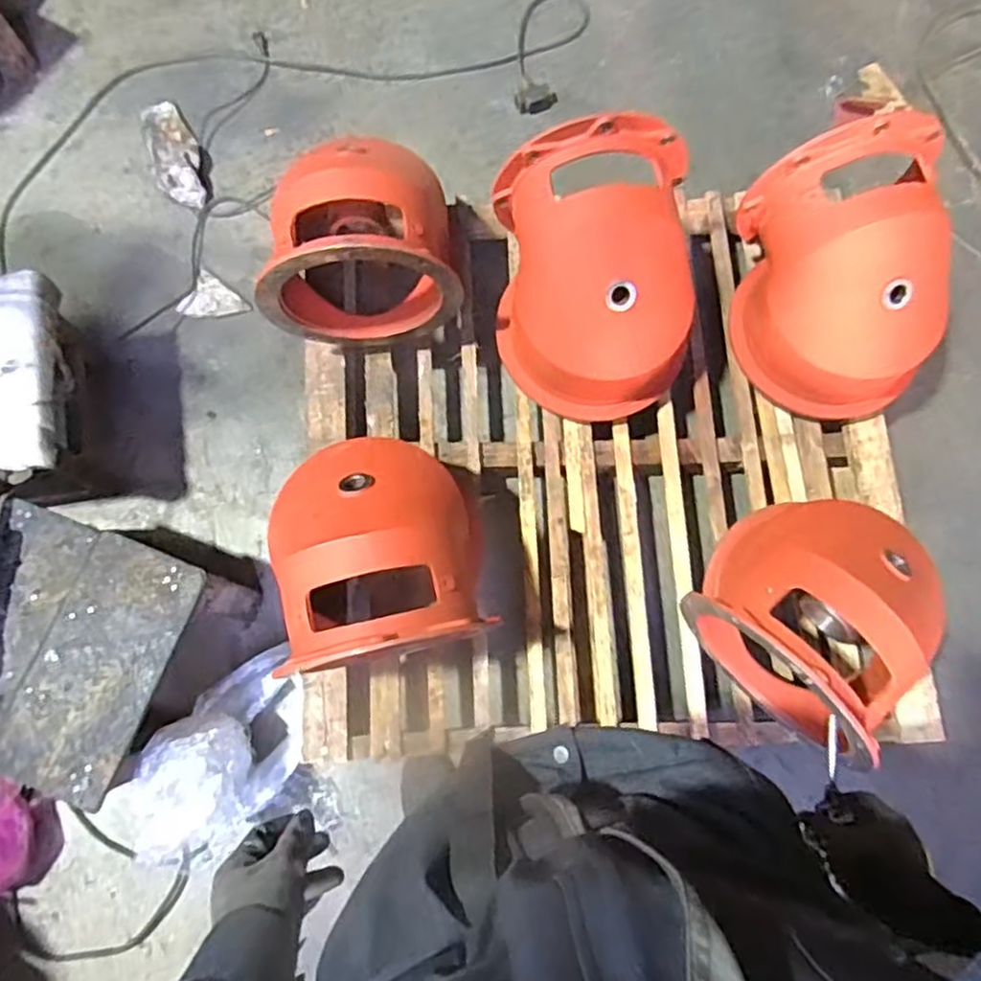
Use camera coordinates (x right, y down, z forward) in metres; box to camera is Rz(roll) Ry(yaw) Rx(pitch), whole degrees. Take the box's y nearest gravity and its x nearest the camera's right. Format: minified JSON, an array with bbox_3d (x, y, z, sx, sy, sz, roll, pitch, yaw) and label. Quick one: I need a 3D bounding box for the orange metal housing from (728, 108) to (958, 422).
[{"bbox_3d":[0.622,-0.361,1.267,0.290,0.331,0.392,-12,76,-4],"label":"orange metal housing"}]

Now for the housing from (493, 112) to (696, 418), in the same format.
[{"bbox_3d":[0.184,-0.359,1.241,0.326,0.335,0.369,-6,76,-3],"label":"housing"}]

